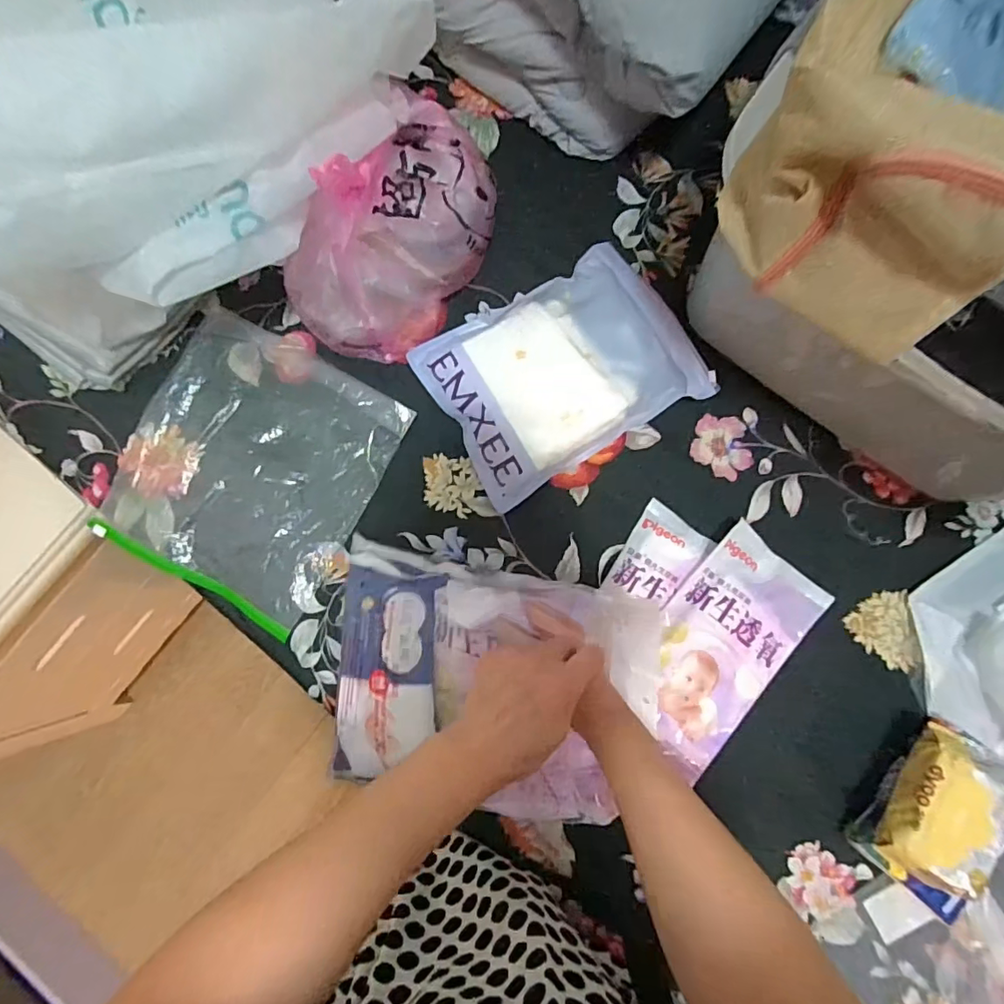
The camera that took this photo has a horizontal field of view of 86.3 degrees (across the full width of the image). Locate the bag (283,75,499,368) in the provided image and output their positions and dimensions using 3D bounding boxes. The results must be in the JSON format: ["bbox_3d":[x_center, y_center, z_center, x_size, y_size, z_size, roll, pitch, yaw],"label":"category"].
[{"bbox_3d":[-0.103,-0.282,0.555,0.123,0.153,0.268,37,83,7],"label":"bag"}]

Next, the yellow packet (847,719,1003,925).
[{"bbox_3d":[0.408,0.290,0.498,0.109,0.078,0.147,40,85,7],"label":"yellow packet"}]

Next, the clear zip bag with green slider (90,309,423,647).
[{"bbox_3d":[-0.272,-0.039,0.583,0.258,0.024,0.278,25,81,5],"label":"clear zip bag with green slider"}]

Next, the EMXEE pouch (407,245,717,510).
[{"bbox_3d":[0.065,-0.146,0.584,0.269,0.054,0.195,-30,81,-4],"label":"EMXEE pouch"}]

